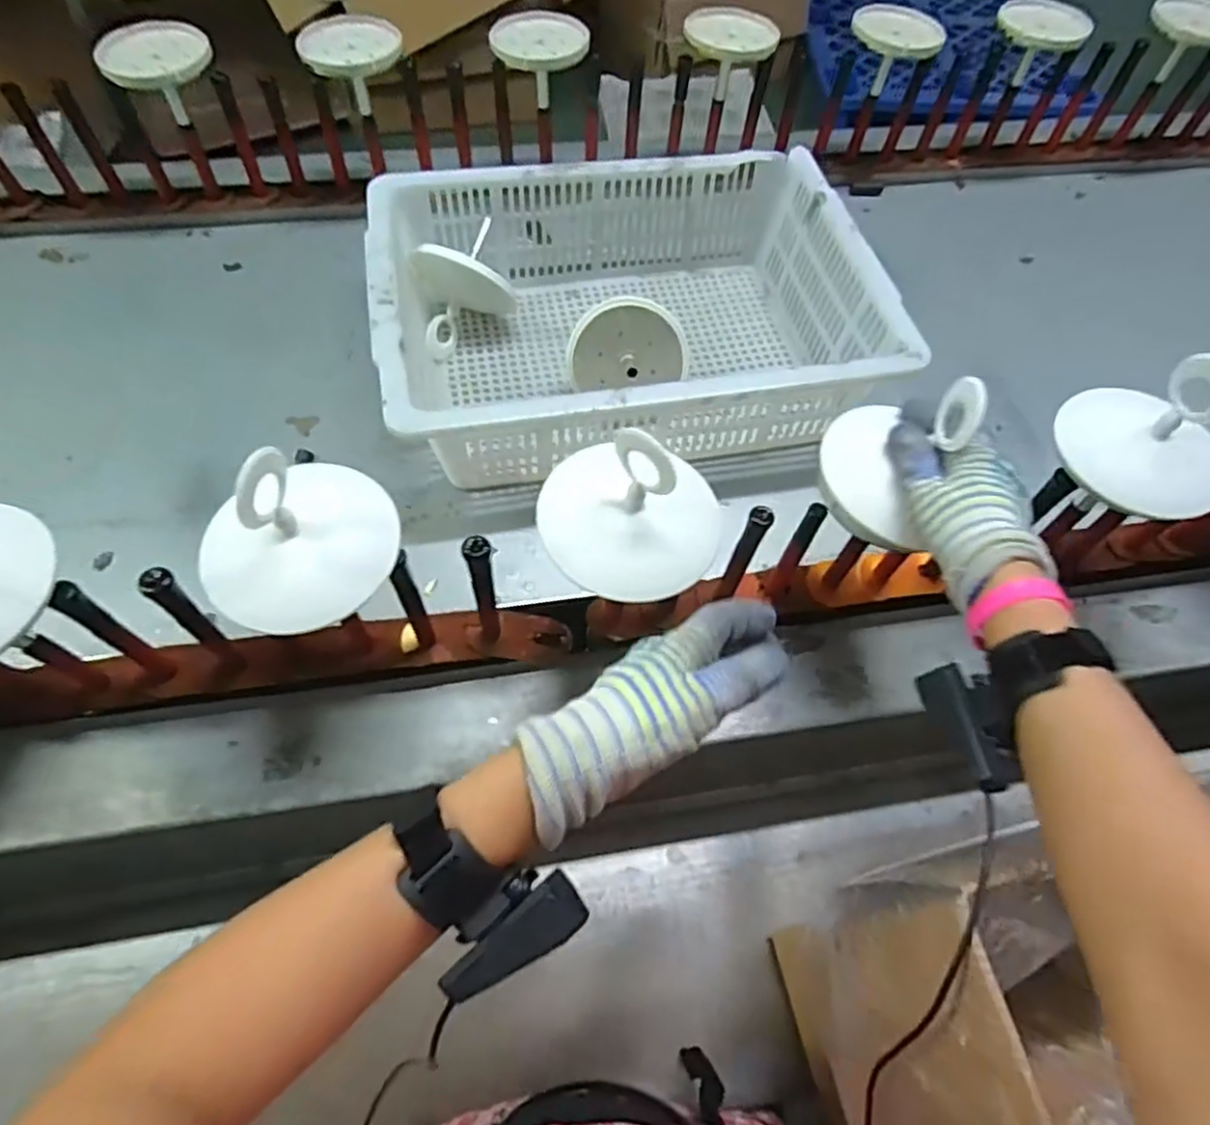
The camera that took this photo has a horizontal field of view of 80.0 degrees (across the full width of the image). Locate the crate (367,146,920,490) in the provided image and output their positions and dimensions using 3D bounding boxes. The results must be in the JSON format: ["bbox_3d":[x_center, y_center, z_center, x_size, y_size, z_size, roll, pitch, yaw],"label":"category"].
[{"bbox_3d":[0.016,-0.258,0.756,0.490,0.141,0.353,-7,59,-11],"label":"crate"}]

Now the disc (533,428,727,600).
[{"bbox_3d":[0.018,-0.040,0.467,0.122,0.083,0.099,12,58,1],"label":"disc"}]

